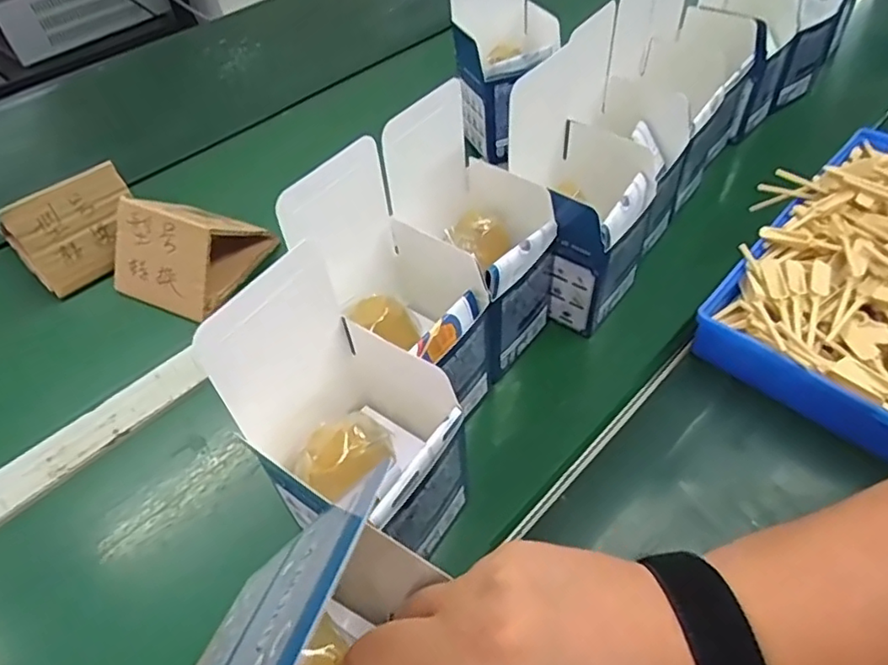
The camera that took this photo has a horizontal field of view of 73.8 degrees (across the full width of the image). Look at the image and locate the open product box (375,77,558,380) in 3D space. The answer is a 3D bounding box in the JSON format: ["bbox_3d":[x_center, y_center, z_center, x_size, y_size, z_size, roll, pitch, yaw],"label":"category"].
[{"bbox_3d":[0.027,-0.062,0.416,0.086,0.156,0.093,29,56,26],"label":"open product box"}]

